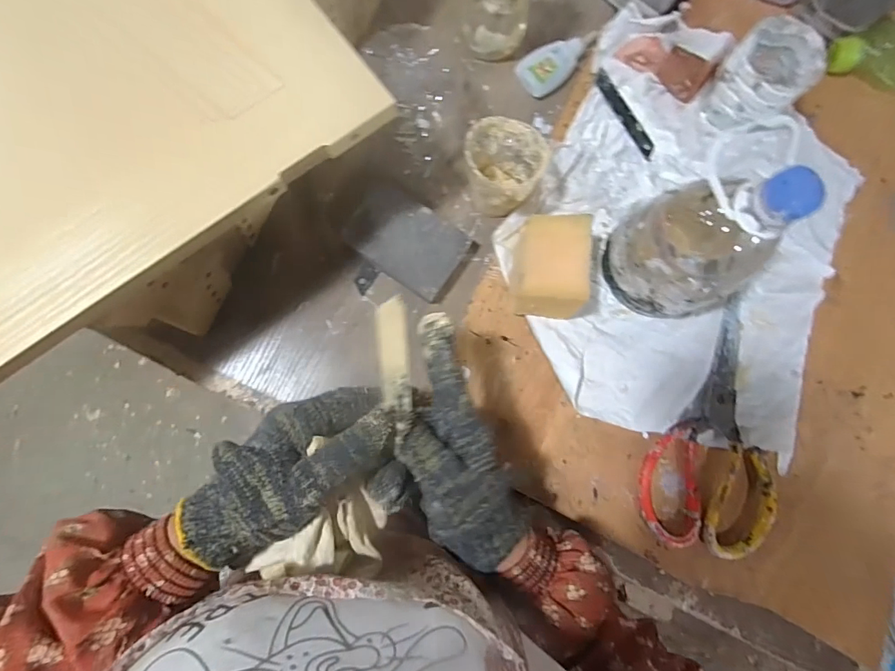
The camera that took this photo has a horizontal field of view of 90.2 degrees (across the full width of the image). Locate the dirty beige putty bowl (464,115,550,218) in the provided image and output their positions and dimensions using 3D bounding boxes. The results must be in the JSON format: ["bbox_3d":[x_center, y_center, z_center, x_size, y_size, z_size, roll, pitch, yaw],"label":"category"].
[{"bbox_3d":[0.048,-0.147,0.394,0.068,0.067,0.060,25,81,-1],"label":"dirty beige putty bowl"}]

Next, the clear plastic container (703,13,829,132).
[{"bbox_3d":[0.294,-0.241,0.422,0.070,0.073,0.073,1,83,-5],"label":"clear plastic container"}]

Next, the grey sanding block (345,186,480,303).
[{"bbox_3d":[-0.035,-0.084,0.405,0.104,0.027,0.072,33,81,0],"label":"grey sanding block"}]

